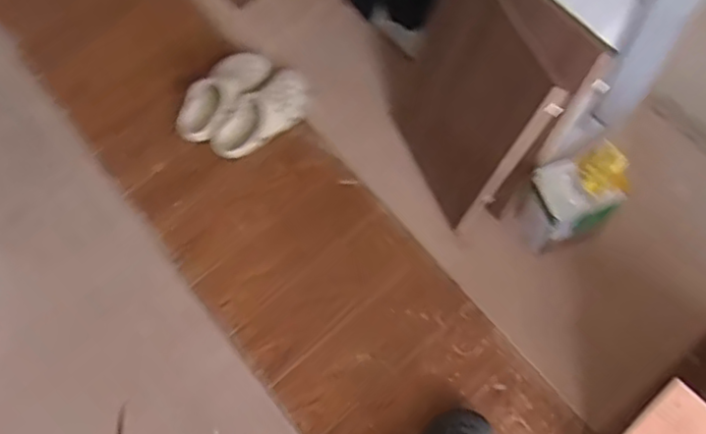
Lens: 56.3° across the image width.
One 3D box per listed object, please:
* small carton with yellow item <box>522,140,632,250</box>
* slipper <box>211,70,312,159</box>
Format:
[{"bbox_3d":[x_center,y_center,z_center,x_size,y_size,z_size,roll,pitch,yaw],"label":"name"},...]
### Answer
[{"bbox_3d":[0.446,-0.024,1.338,0.160,0.245,0.120,-19,69,-3],"label":"small carton with yellow item"},{"bbox_3d":[-0.219,-0.243,1.569,0.261,0.079,0.112,-36,70,-9],"label":"slipper"}]

